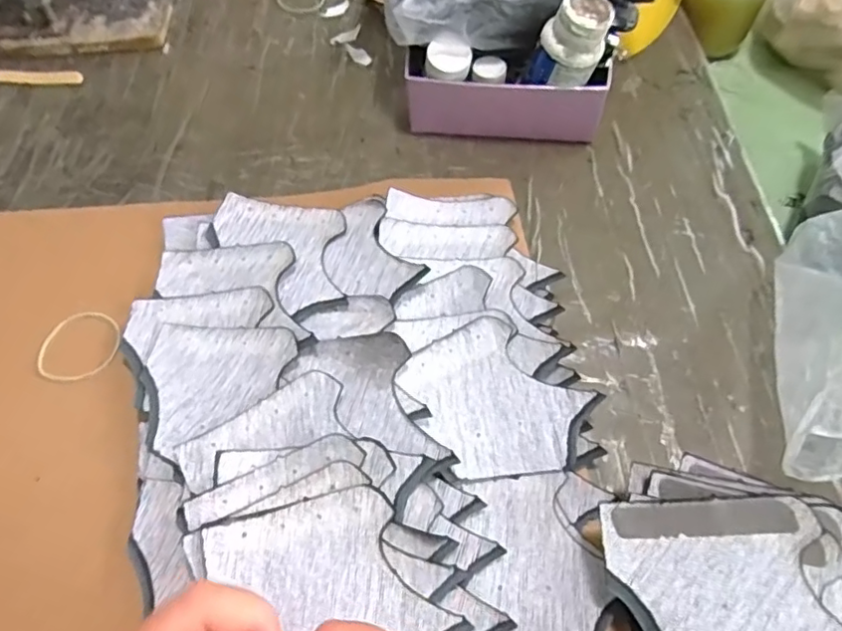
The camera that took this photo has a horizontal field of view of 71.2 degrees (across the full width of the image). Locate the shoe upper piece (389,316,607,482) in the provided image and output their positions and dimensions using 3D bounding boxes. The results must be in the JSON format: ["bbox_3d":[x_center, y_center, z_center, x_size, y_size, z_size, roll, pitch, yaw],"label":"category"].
[{"bbox_3d":[0.044,0.055,0.375,0.113,0.007,0.089,38,72,18],"label":"shoe upper piece"}]

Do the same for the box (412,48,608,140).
[{"bbox_3d":[0.071,-0.188,0.509,0.168,0.059,0.049,9,61,5],"label":"box"}]

